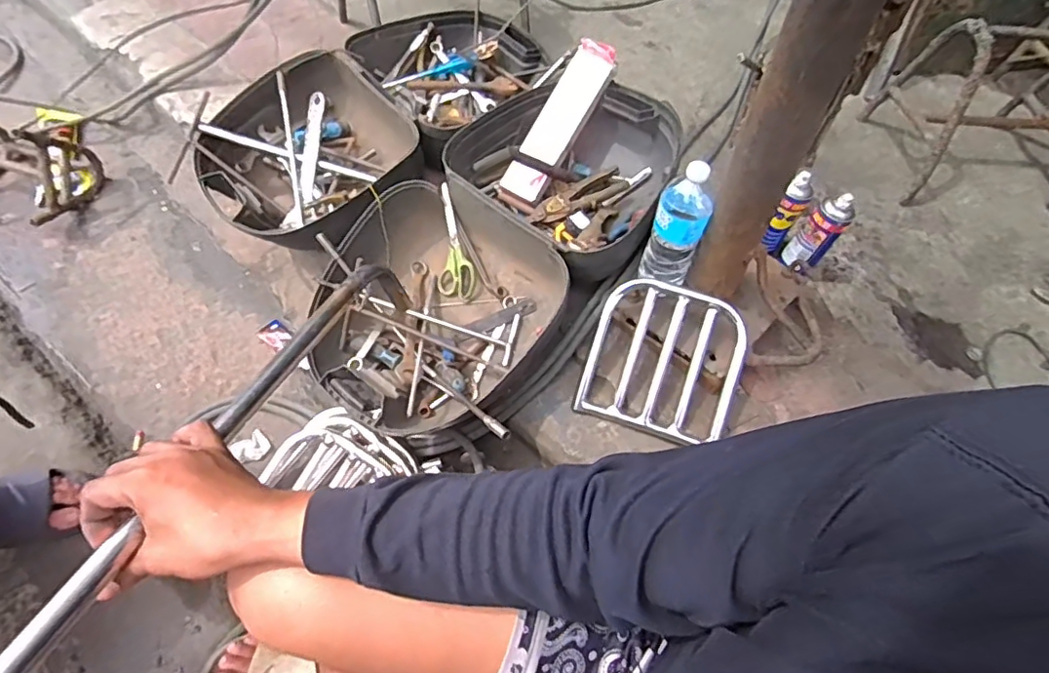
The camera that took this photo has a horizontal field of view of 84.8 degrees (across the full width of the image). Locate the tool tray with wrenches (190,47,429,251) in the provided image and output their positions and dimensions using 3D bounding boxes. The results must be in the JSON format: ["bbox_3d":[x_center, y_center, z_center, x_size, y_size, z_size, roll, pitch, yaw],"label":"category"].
[{"bbox_3d":[-0.423,-0.342,1.127,0.366,0.172,0.436,-33,66,-22],"label":"tool tray with wrenches"}]

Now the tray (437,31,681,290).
[{"bbox_3d":[0.095,-0.312,1.093,0.394,0.177,0.428,-30,65,-20],"label":"tray"}]

